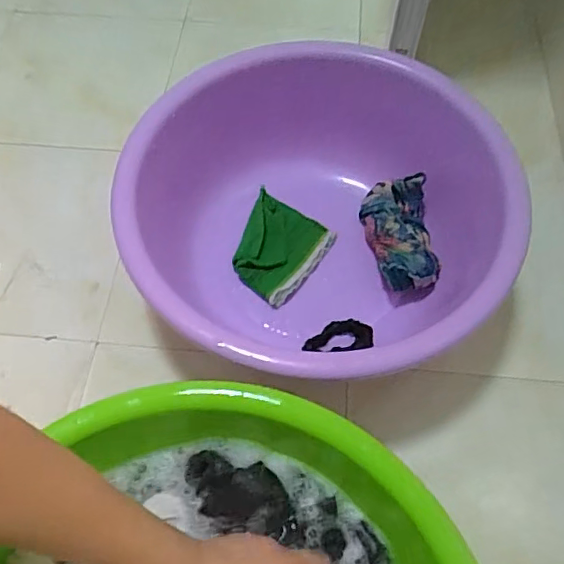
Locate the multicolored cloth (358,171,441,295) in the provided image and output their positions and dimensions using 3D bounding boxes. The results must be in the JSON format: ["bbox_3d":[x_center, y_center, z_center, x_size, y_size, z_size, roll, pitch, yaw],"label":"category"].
[{"bbox_3d":[0.145,-0.060,0.711,0.078,0.067,0.153,-5,59,-4],"label":"multicolored cloth"}]

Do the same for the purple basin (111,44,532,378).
[{"bbox_3d":[0.039,-0.067,0.658,0.412,0.185,0.403,0,59,-1],"label":"purple basin"}]

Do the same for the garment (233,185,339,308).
[{"bbox_3d":[-0.012,-0.046,0.731,0.121,0.020,0.131,33,64,18],"label":"garment"}]

